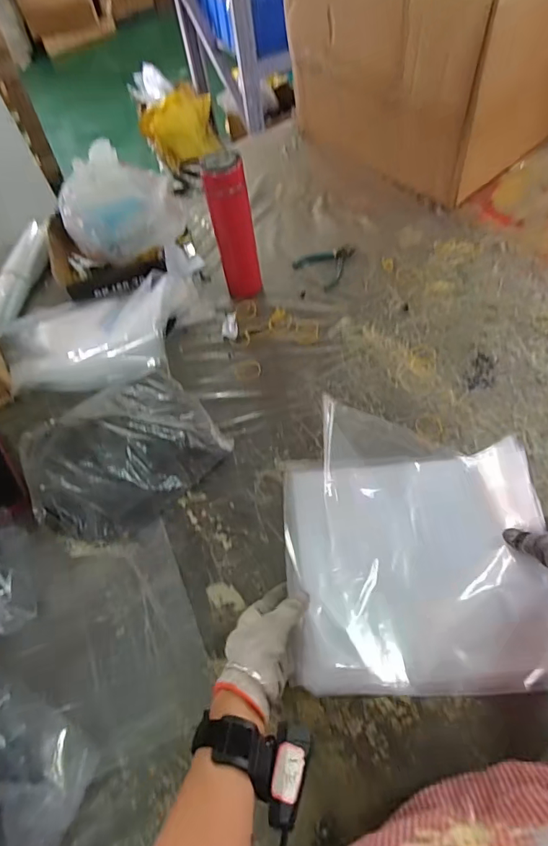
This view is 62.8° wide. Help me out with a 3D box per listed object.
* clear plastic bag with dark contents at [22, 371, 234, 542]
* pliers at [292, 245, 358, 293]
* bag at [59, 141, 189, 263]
[{"bbox_3d":[-0.224,0.031,0.633,0.254,0.054,0.218,-36,64,-17],"label":"clear plastic bag with dark contents"},{"bbox_3d":[0.105,-0.287,0.831,0.120,0.008,0.089,-17,60,-7],"label":"pliers"},{"bbox_3d":[-0.279,-0.387,0.819,0.189,0.120,0.162,33,66,21],"label":"bag"}]

